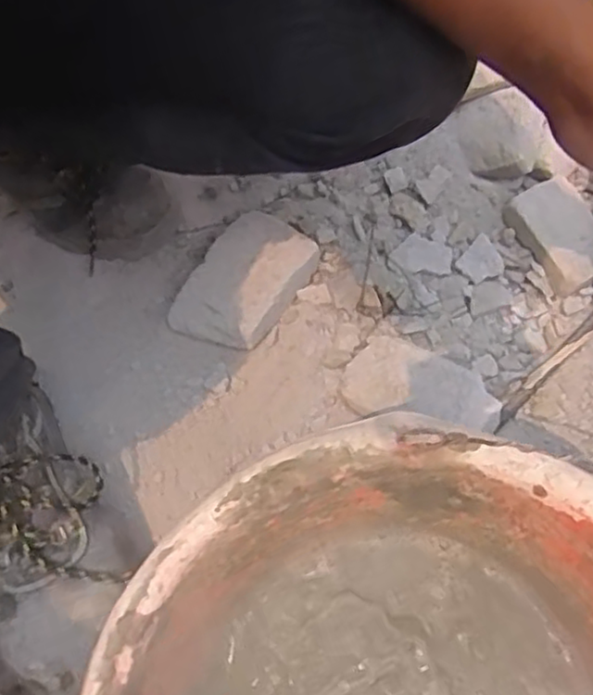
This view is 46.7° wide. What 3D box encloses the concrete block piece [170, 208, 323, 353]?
[{"bbox_3d":[-0.047,-0.056,0.593,0.079,0.046,0.119,34,69,17],"label":"concrete block piece"}]

